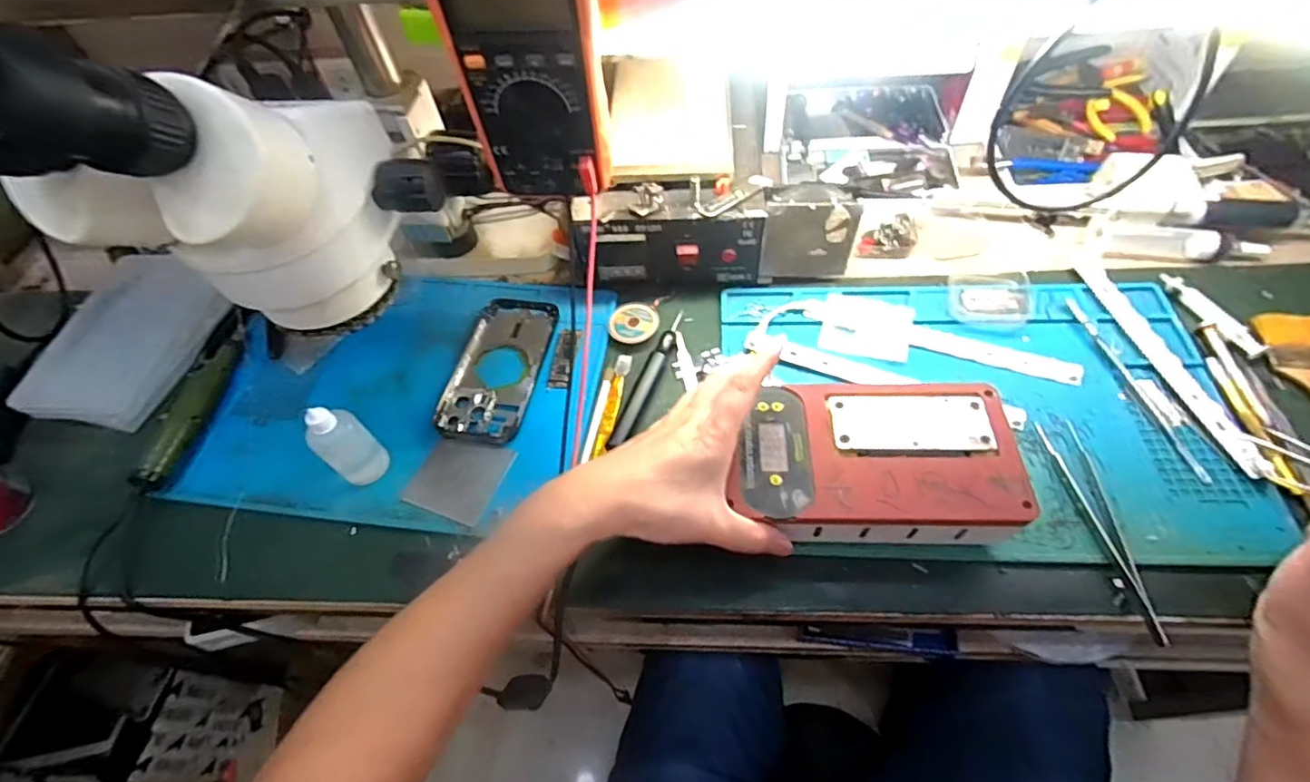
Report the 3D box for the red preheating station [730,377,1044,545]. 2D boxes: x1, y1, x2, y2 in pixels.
[{"bbox_3d":[0.141,0.046,0.389,0.181,0.048,0.103,2,59,4],"label":"red preheating station"}]

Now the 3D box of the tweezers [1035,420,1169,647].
[{"bbox_3d":[0.301,0.085,0.387,0.027,0.009,0.154,-2,57,3],"label":"tweezers"}]

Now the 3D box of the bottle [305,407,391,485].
[{"bbox_3d":[-0.226,0.041,0.425,0.026,0.077,0.034,31,64,22],"label":"bottle"}]

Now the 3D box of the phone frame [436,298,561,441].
[{"bbox_3d":[-0.136,-0.023,0.501,0.076,0.004,0.149,6,57,8],"label":"phone frame"}]

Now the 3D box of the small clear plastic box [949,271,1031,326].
[{"bbox_3d":[0.291,-0.084,0.500,0.064,0.017,0.058,2,57,6],"label":"small clear plastic box"}]

